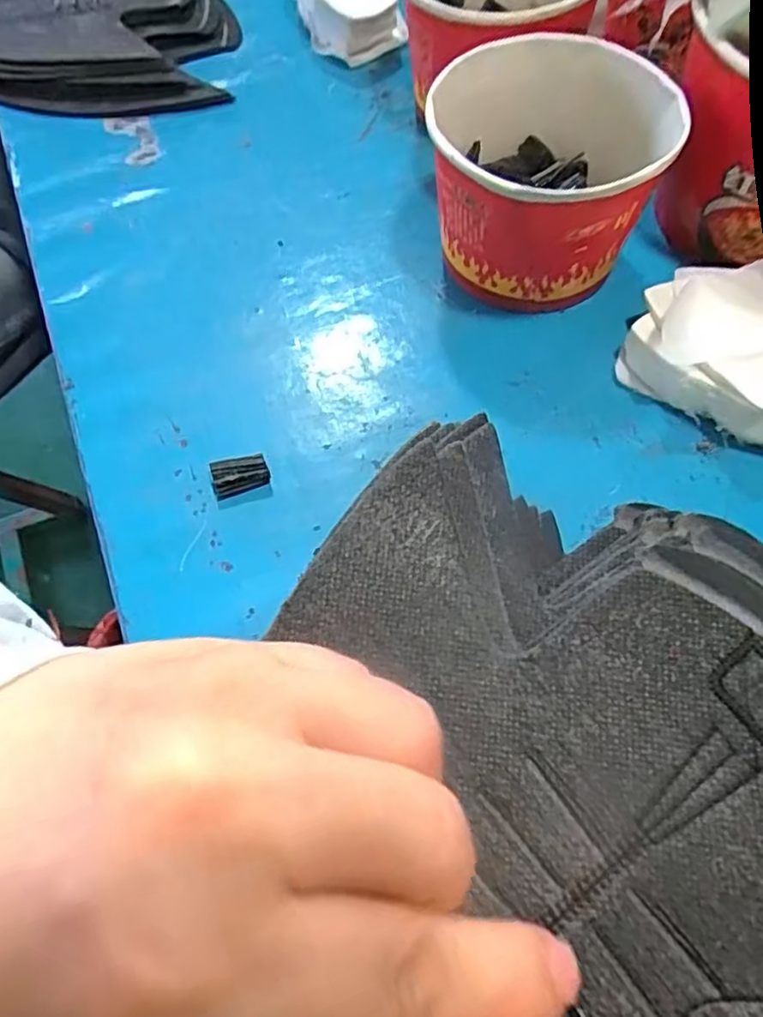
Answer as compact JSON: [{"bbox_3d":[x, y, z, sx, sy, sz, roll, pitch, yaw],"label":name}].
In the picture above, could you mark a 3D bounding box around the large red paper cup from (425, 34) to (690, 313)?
[{"bbox_3d":[0.084,-0.178,0.359,0.116,0.083,0.125,0,64,0],"label":"large red paper cup"}]

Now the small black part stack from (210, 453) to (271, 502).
[{"bbox_3d":[-0.066,-0.015,0.316,0.026,0.014,0.013,-16,64,-6],"label":"small black part stack"}]

